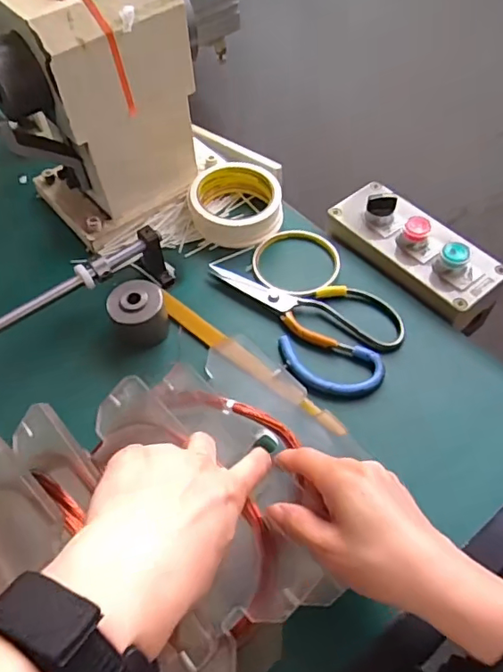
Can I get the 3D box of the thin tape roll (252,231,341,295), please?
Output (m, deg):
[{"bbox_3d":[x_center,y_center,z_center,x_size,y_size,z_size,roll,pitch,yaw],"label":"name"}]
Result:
[{"bbox_3d":[0.043,-0.072,0.535,0.085,0.013,0.083,-1,55,1],"label":"thin tape roll"}]

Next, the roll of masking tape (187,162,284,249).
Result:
[{"bbox_3d":[-0.018,-0.139,0.565,0.089,0.037,0.093,-1,55,1],"label":"roll of masking tape"}]

